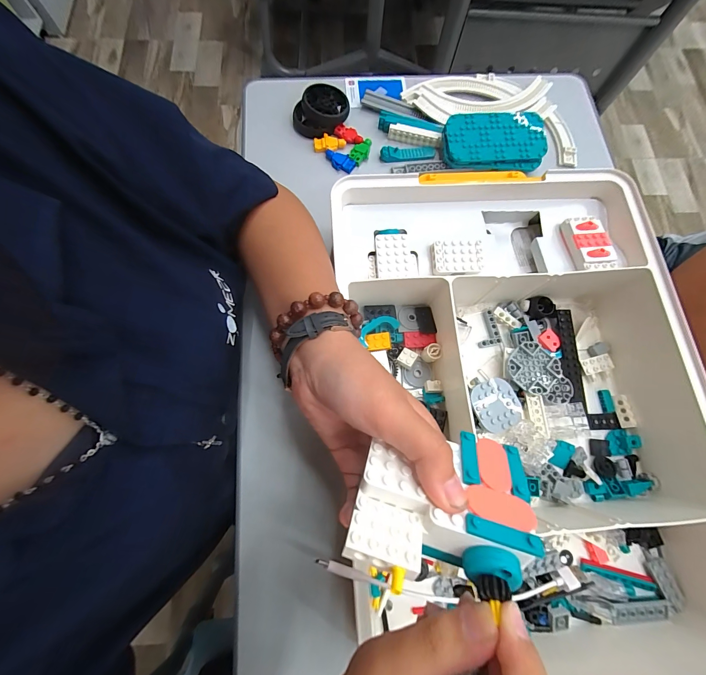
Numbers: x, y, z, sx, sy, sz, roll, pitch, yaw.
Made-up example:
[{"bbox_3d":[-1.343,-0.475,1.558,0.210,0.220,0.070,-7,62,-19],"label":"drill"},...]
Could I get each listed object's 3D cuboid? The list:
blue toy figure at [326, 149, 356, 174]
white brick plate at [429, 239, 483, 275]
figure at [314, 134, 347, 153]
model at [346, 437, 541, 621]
[{"bbox_3d":[-0.017,-0.221,0.395,0.039,0.009,0.018,26,75,5],"label":"blue toy figure"},{"bbox_3d":[0.098,-0.074,0.291,0.048,0.008,0.032,-3,75,-3],"label":"white brick plate"},{"bbox_3d":[-0.030,-0.246,0.399,0.040,0.008,0.021,-16,76,-7],"label":"figure"},{"bbox_3d":[0.042,0.082,0.158,0.079,0.040,0.063,5,51,6],"label":"model"}]

